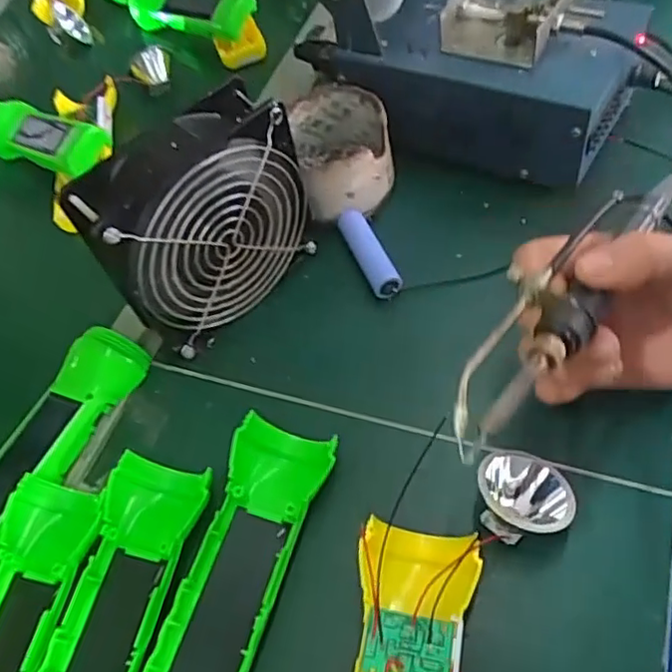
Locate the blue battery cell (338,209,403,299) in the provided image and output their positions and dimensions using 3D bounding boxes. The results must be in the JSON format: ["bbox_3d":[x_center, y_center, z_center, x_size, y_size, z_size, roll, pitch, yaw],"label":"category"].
[{"bbox_3d":[0.021,-0.052,0.395,0.018,0.017,0.067,-23,54,-4],"label":"blue battery cell"}]

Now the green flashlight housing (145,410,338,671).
[{"bbox_3d":[-0.049,0.113,0.284,0.047,0.020,0.161,11,58,20],"label":"green flashlight housing"}]

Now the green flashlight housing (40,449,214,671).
[{"bbox_3d":[-0.103,0.134,0.283,0.049,0.025,0.160,5,57,16],"label":"green flashlight housing"}]

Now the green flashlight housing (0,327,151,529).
[{"bbox_3d":[-0.168,0.063,0.342,0.043,0.025,0.159,17,60,23],"label":"green flashlight housing"}]

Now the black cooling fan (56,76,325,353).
[{"bbox_3d":[-0.074,-0.062,0.355,0.120,0.122,0.045,-42,60,-18],"label":"black cooling fan"}]

